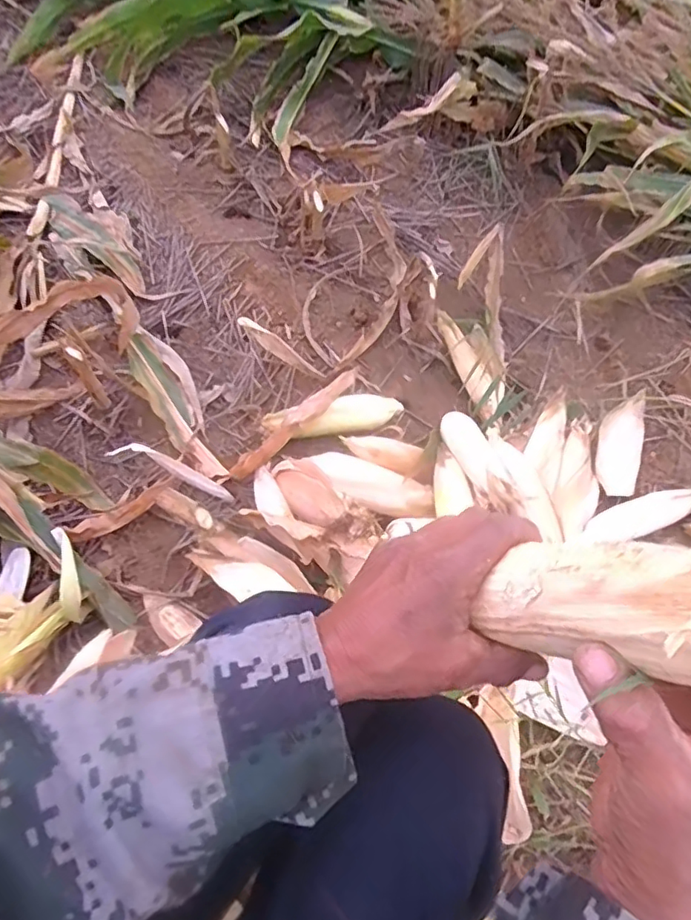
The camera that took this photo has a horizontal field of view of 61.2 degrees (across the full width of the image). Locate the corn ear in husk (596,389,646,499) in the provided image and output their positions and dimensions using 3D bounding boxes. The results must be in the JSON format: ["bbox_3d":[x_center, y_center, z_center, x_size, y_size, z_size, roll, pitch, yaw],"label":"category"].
[{"bbox_3d":[0.492,-0.035,1.032,0.084,0.044,0.211,21,62,9],"label":"corn ear in husk"}]

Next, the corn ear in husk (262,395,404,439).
[{"bbox_3d":[-0.021,-0.075,1.025,0.246,0.046,0.054,-6,61,-6],"label":"corn ear in husk"}]

